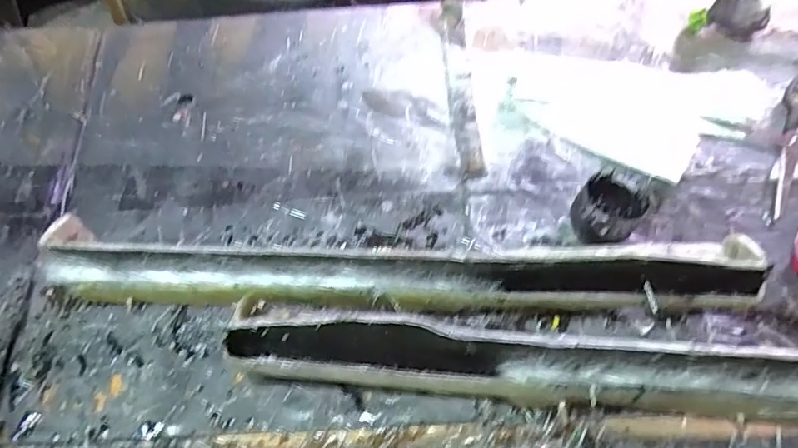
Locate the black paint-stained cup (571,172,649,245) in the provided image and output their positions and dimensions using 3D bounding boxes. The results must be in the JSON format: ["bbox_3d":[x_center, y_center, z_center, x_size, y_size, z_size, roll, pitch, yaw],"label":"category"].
[{"bbox_3d":[0.250,-0.014,0.609,0.078,0.075,0.088,31,69,13],"label":"black paint-stained cup"}]

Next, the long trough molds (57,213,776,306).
[{"bbox_3d":[-0.009,0.048,0.558,0.778,0.100,0.065,2,66,1],"label":"long trough molds"}]

